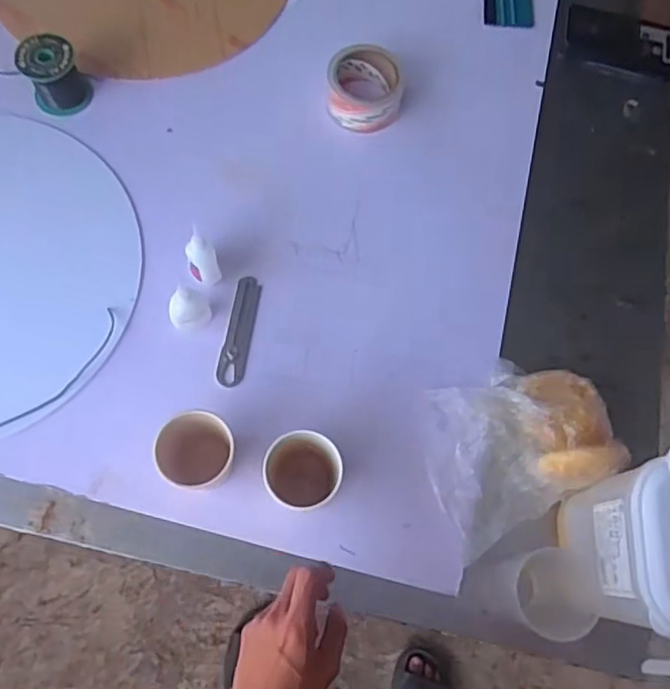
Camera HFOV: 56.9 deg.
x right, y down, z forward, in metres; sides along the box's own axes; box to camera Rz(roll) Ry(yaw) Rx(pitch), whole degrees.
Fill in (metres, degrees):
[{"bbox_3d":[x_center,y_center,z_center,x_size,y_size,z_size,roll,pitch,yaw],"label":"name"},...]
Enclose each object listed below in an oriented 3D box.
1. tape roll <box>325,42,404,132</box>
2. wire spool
[{"bbox_3d":[0.039,-0.322,0.794,0.094,0.059,0.097,2,72,-5],"label":"tape roll"},{"bbox_3d":[-0.341,-0.326,0.747,0.066,0.056,0.065,2,72,-5],"label":"wire spool"}]

